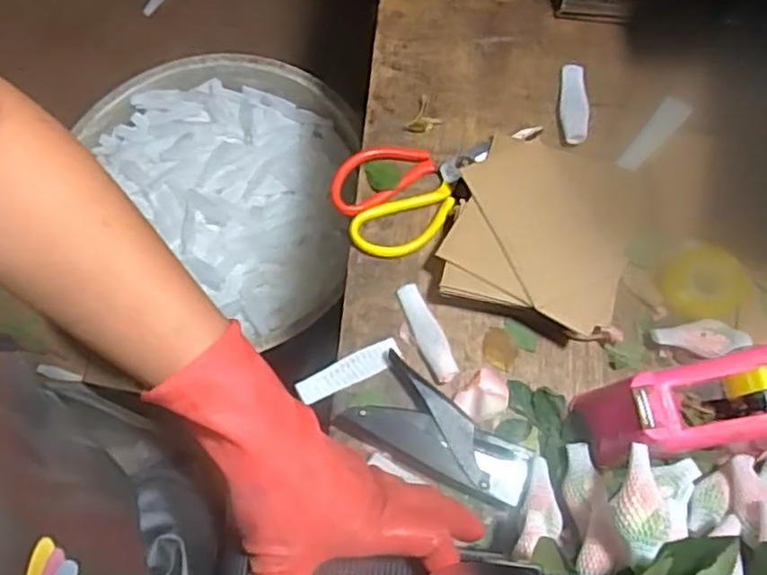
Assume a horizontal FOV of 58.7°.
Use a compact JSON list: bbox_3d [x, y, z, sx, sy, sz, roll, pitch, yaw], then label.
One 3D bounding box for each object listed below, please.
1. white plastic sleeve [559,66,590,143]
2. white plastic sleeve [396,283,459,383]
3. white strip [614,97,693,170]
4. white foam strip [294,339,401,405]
[{"bbox_3d":[0.180,-0.177,0.648,0.026,0.015,0.083,3,71,1],"label":"white plastic sleeve"},{"bbox_3d":[0.036,0.036,0.573,0.022,0.013,0.089,-23,72,-8],"label":"white plastic sleeve"},{"bbox_3d":[0.254,-0.144,0.642,0.025,0.004,0.095,40,75,12],"label":"white strip"},{"bbox_3d":[-0.028,0.070,0.571,0.089,0.006,0.023,-24,89,-15],"label":"white foam strip"}]

